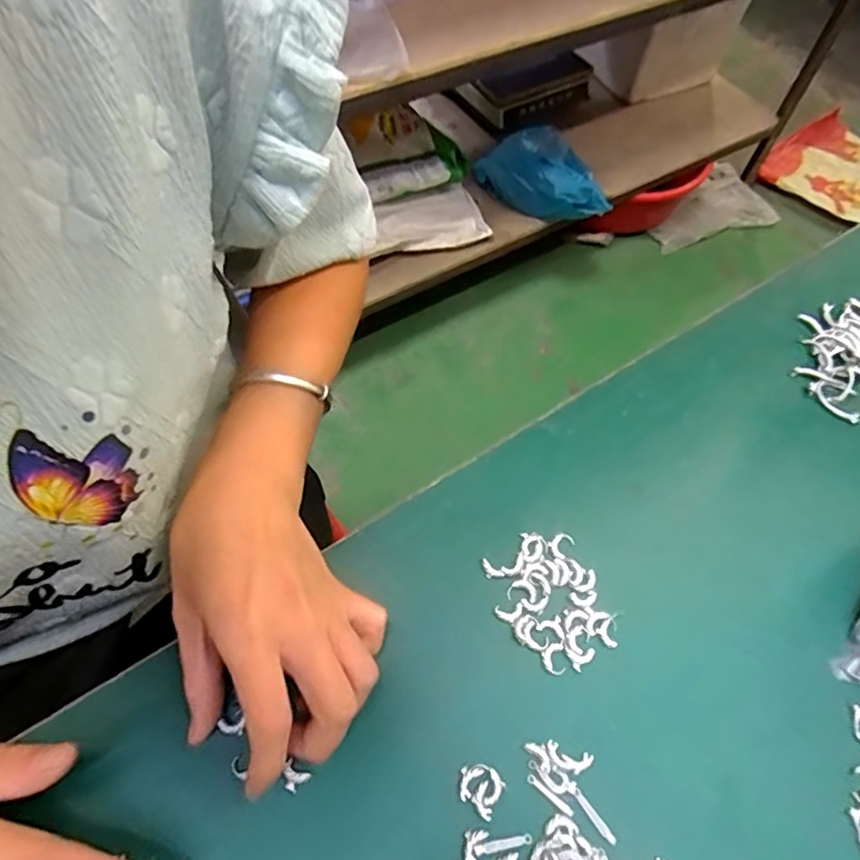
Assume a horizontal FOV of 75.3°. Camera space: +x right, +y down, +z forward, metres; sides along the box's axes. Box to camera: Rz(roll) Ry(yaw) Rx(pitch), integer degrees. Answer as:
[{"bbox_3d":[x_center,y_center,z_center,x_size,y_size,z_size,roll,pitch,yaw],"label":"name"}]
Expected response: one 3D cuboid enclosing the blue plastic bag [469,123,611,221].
[{"bbox_3d":[0.240,-0.532,1.192,0.152,0.117,0.292,-34,67,-20],"label":"blue plastic bag"}]

